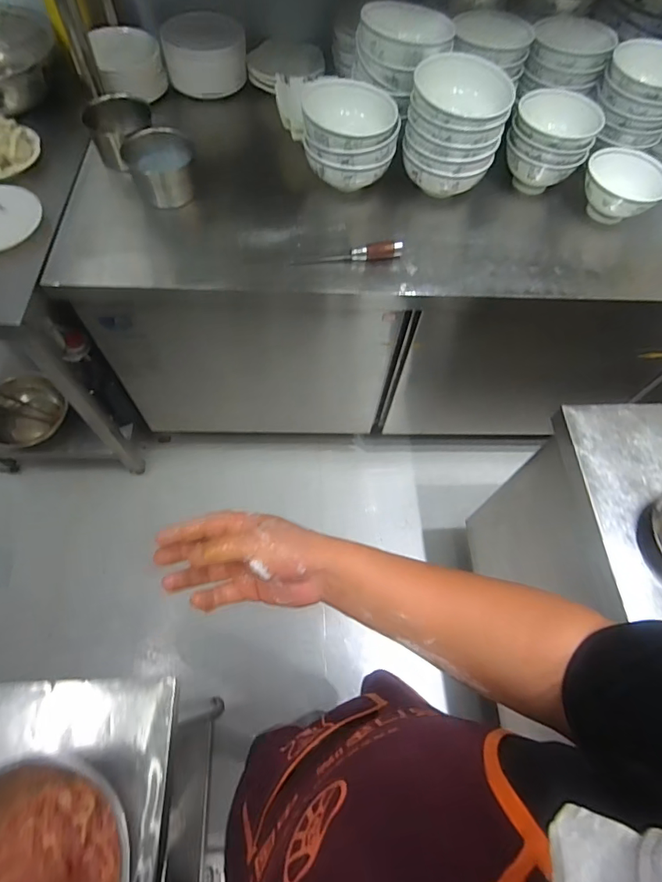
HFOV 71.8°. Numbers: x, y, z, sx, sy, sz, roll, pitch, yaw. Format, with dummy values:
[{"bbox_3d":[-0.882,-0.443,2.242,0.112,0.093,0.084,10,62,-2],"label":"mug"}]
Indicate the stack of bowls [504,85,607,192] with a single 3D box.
[{"bbox_3d":[0.467,-0.634,1.008,0.168,0.190,0.149,28,70,9],"label":"stack of bowls"}]

